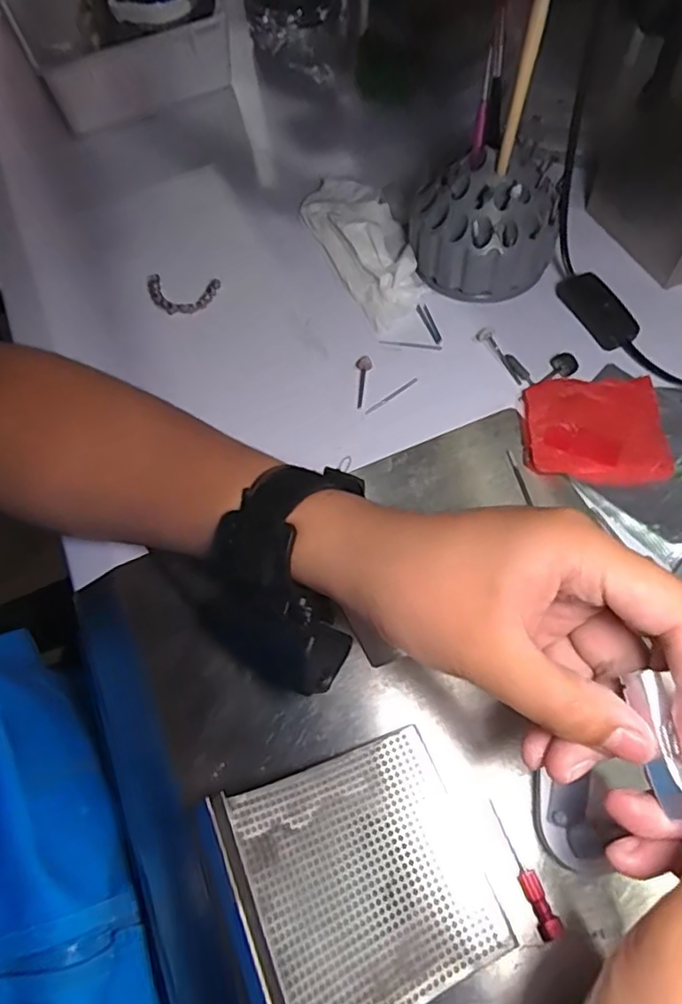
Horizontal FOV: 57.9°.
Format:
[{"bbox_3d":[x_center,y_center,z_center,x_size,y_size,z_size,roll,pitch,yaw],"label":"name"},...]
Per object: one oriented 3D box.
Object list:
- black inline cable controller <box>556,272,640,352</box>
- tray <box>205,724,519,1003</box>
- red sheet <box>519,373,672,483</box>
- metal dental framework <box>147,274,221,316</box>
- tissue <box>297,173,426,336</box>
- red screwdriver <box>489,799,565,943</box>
[{"bbox_3d":[0.177,-0.136,0.429,0.028,0.020,0.065,-24,63,-9],"label":"black inline cable controller"},{"bbox_3d":[0.010,0.157,0.256,0.111,0.024,0.098,-8,59,-33],"label":"tray"},{"bbox_3d":[0.157,-0.046,0.385,0.082,0.006,0.075,3,62,5],"label":"red sheet"},{"bbox_3d":[-0.121,-0.156,0.461,0.055,0.010,0.032,7,63,7],"label":"metal dental framework"},{"bbox_3d":[0.019,-0.198,0.472,0.060,0.017,0.158,-23,63,-9],"label":"tissue"},{"bbox_3d":[0.081,0.165,0.276,0.009,0.006,0.057,-22,63,-8],"label":"red screwdriver"}]

